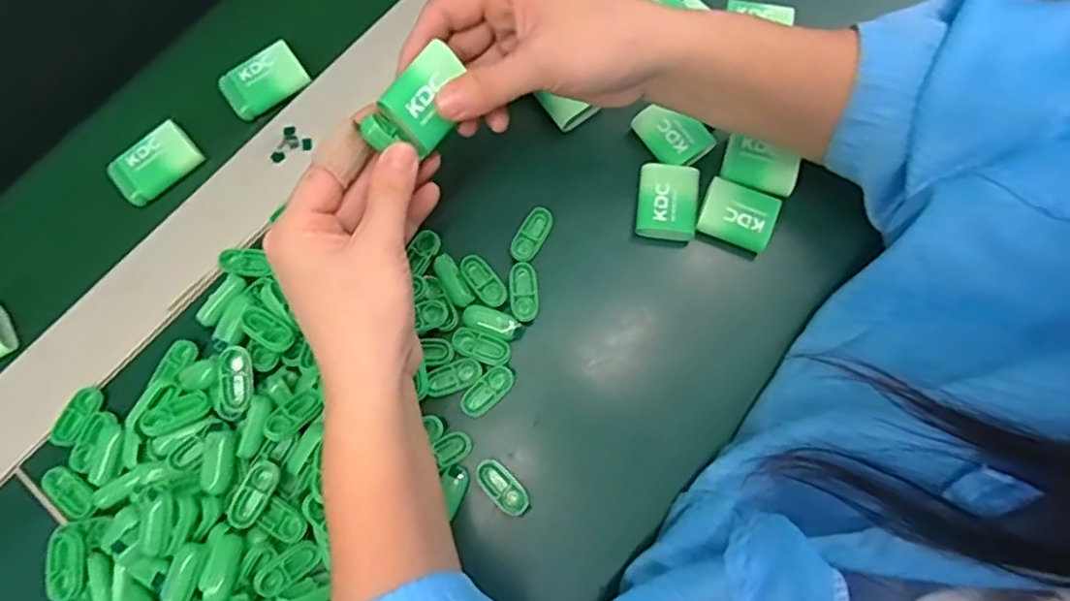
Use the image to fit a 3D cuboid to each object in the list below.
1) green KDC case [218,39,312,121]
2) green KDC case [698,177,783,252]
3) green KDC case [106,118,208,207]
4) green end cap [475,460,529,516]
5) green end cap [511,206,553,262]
[{"bbox_3d":[-0.173,-0.141,0.406,0.051,0.010,0.033,-33,79,-6],"label":"green KDC case"},{"bbox_3d":[0.122,-0.052,0.376,0.044,0.010,0.035,24,80,6],"label":"green KDC case"},{"bbox_3d":[-0.237,-0.086,0.397,0.052,0.011,0.032,-41,80,-7],"label":"green KDC case"},{"bbox_3d":[-0.018,0.103,0.351,0.017,0.007,0.034,-43,80,-7],"label":"green end cap"},{"bbox_3d":[-0.001,-0.040,0.381,0.016,0.007,0.034,32,80,7],"label":"green end cap"}]

